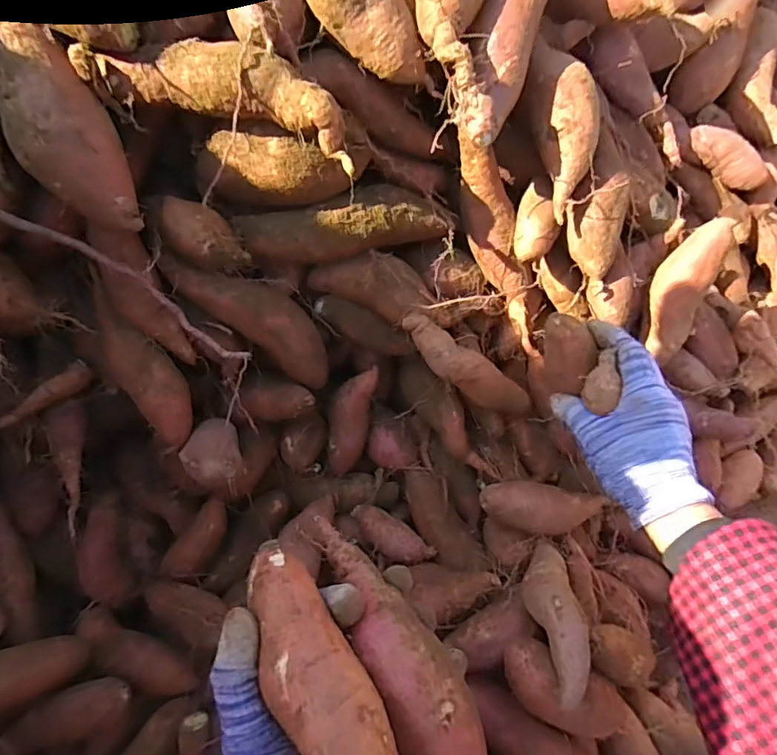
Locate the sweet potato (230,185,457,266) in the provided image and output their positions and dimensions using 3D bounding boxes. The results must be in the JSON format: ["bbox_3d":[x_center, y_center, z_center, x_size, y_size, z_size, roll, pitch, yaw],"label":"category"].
[{"bbox_3d":[-0.037,-0.132,0.447,0.184,0.041,0.042,-13,61,-10],"label":"sweet potato"}]

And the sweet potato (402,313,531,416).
[{"bbox_3d":[0.074,-0.005,0.468,0.142,0.029,0.034,35,59,-20],"label":"sweet potato"}]

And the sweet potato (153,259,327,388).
[{"bbox_3d":[-0.110,-0.053,0.440,0.158,0.039,0.039,35,59,-20],"label":"sweet potato"}]

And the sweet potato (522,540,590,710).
[{"bbox_3d":[0.121,0.165,0.387,0.034,0.031,0.134,7,25,2],"label":"sweet potato"}]

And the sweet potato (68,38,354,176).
[{"bbox_3d":[-0.116,-0.206,0.374,0.198,0.048,0.052,14,60,6],"label":"sweet potato"}]

